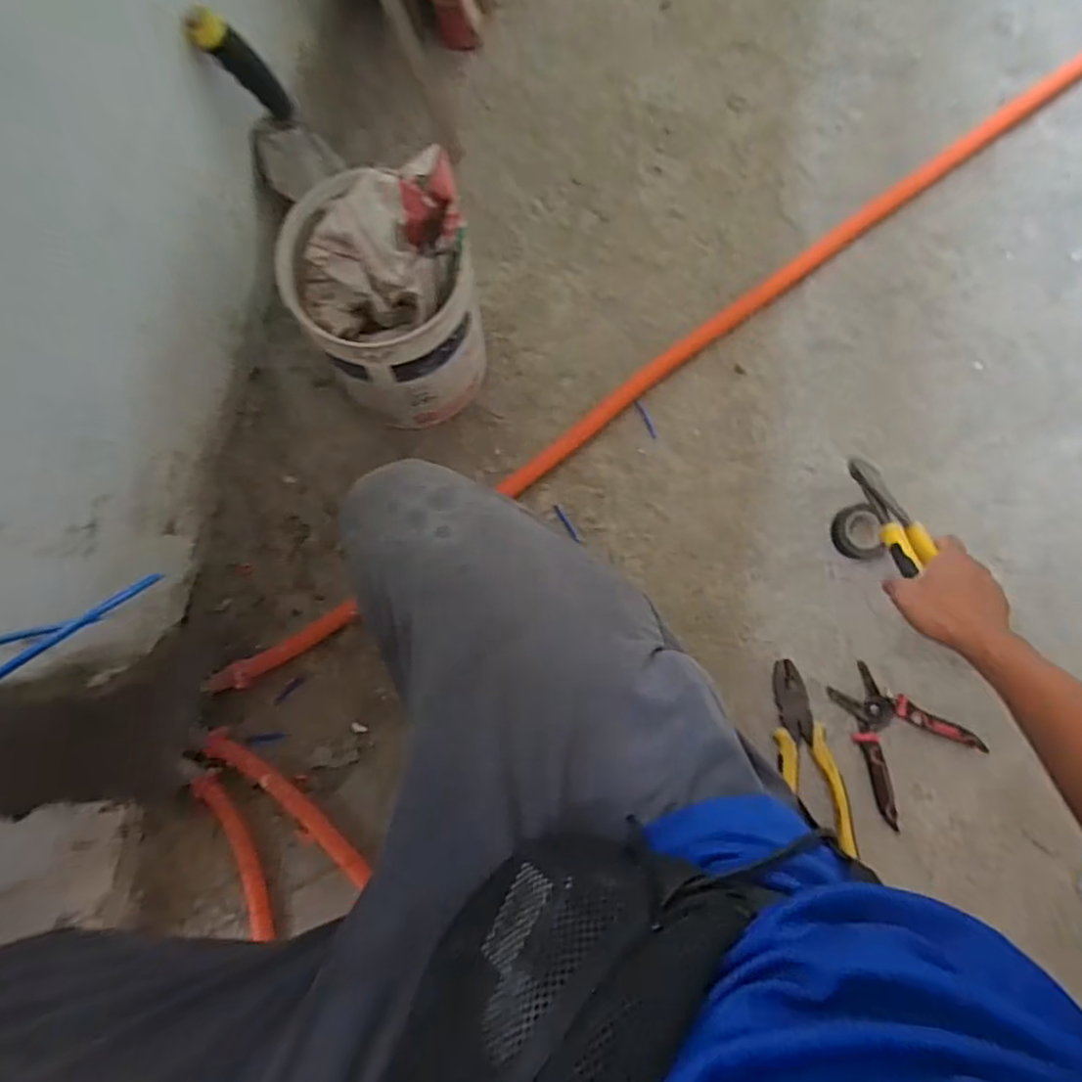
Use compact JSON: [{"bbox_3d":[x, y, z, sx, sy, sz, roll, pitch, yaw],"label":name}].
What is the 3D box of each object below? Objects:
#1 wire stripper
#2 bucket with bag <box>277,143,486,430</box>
[{"bbox_3d":[0.377,0.209,0.692,0.132,0.013,0.147,-42,85,-5],"label":"wire stripper"},{"bbox_3d":[-0.144,-0.224,0.644,0.158,0.231,0.168,0,81,-2],"label":"bucket with bag"}]

